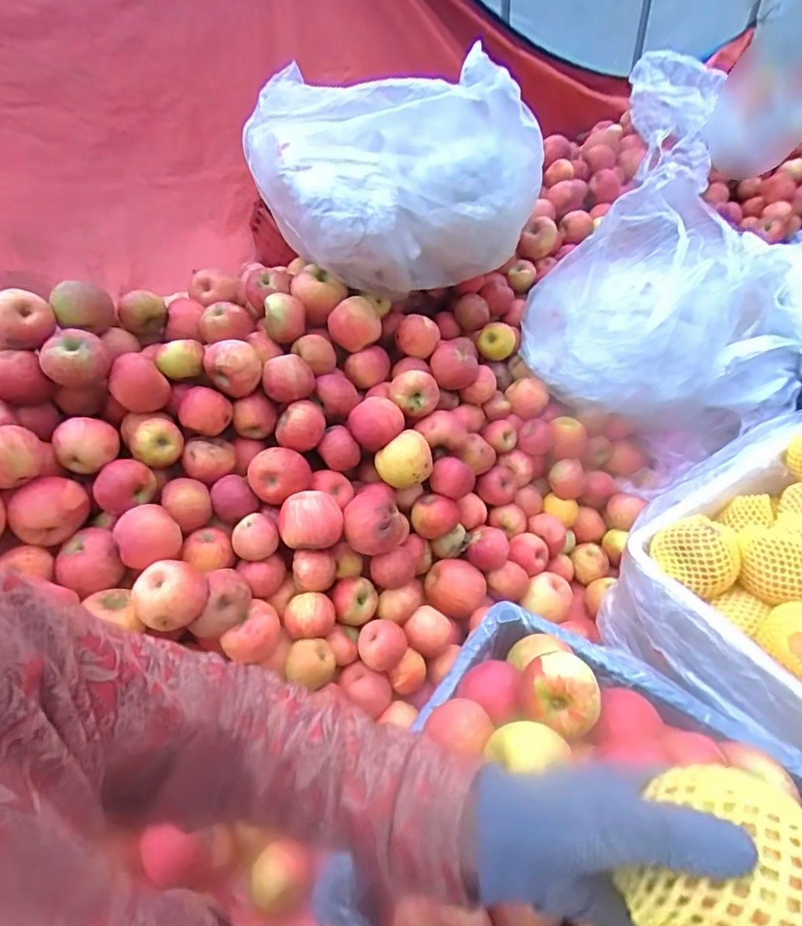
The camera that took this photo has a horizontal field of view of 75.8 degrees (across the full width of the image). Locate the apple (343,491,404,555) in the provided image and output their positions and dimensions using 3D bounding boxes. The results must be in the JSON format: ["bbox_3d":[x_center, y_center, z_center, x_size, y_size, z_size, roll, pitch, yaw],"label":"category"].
[{"bbox_3d":[-0.040,0.089,0.765,0.083,0.066,0.075,-5,43,2],"label":"apple"}]

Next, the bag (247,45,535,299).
[{"bbox_3d":[-0.027,-0.506,0.915,0.389,0.285,0.377,-24,45,-17],"label":"bag"}]

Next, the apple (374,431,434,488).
[{"bbox_3d":[0.007,-0.003,0.823,0.082,0.073,0.069,-32,48,-24],"label":"apple"}]

